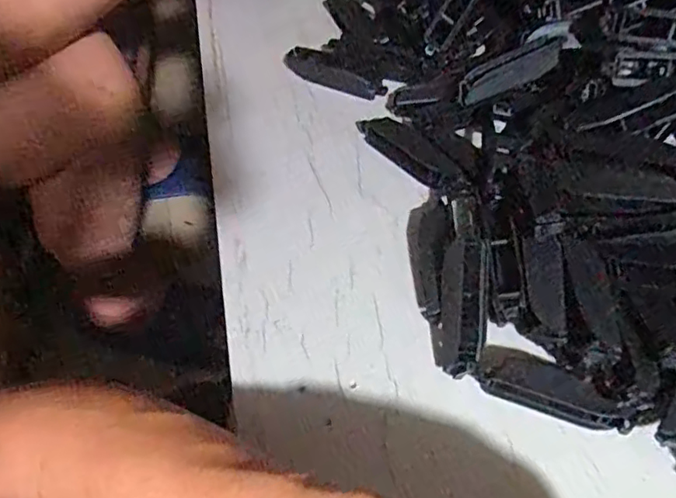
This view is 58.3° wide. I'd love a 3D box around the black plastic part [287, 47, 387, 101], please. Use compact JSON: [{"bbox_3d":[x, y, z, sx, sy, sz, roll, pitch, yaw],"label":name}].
[{"bbox_3d":[-0.002,-0.125,0.430,0.075,0.013,0.016,22,61,14],"label":"black plastic part"}]

